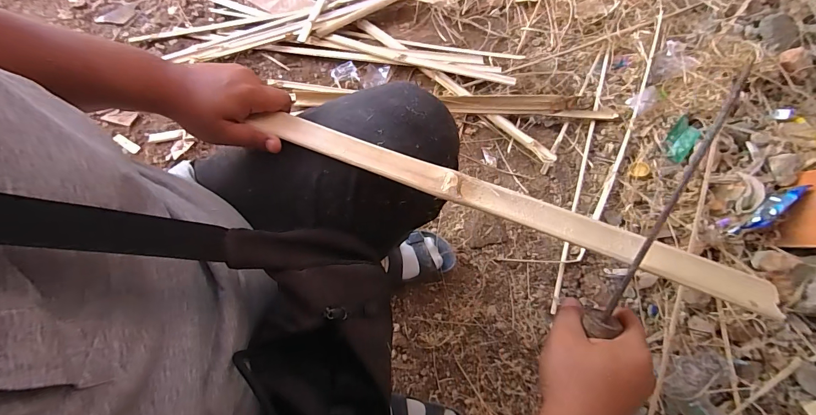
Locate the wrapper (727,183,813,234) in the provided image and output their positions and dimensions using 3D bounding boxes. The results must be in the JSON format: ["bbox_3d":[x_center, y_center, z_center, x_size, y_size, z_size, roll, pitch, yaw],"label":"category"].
[{"bbox_3d":[0.764,0.006,0.756,0.202,0.052,0.033,-29,72,-13],"label":"wrapper"}]

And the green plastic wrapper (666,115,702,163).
[{"bbox_3d":[0.647,-0.160,0.845,0.057,0.018,0.110,35,76,12],"label":"green plastic wrapper"}]

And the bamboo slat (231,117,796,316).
[{"bbox_3d":[0.075,-0.010,0.343,0.490,0.007,0.036,21,58,11],"label":"bamboo slat"}]

